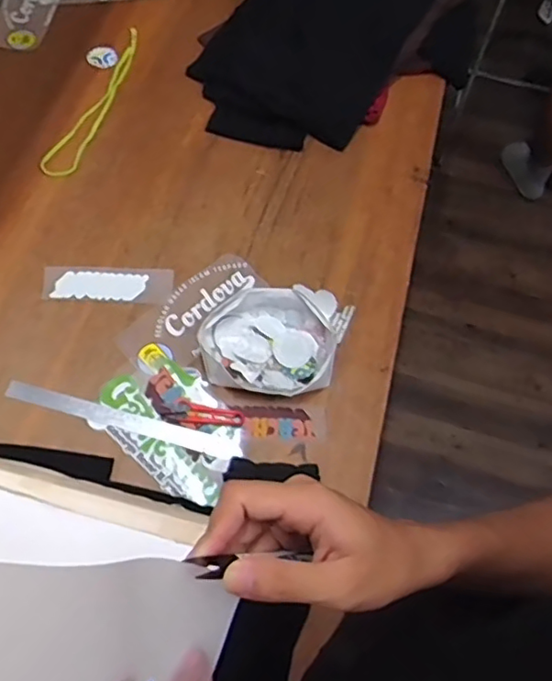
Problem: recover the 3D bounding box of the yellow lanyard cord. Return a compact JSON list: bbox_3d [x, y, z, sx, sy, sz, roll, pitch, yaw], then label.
[{"bbox_3d":[-0.321,-0.445,1.101,0.059,0.007,0.378,19,66,5],"label":"yellow lanyard cord"}]

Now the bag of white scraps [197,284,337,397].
[{"bbox_3d":[-0.007,-0.003,0.904,0.209,0.039,0.177,3,66,-2],"label":"bag of white scraps"}]

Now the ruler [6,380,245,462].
[{"bbox_3d":[-0.217,0.112,0.859,0.342,0.004,0.030,15,66,4],"label":"ruler"}]

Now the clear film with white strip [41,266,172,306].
[{"bbox_3d":[-0.263,-0.090,0.948,0.195,0.006,0.066,1,66,-6],"label":"clear film with white strip"}]

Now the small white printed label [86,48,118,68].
[{"bbox_3d":[-0.333,-0.542,1.151,0.055,0.005,0.046,-14,78,-6],"label":"small white printed label"}]

